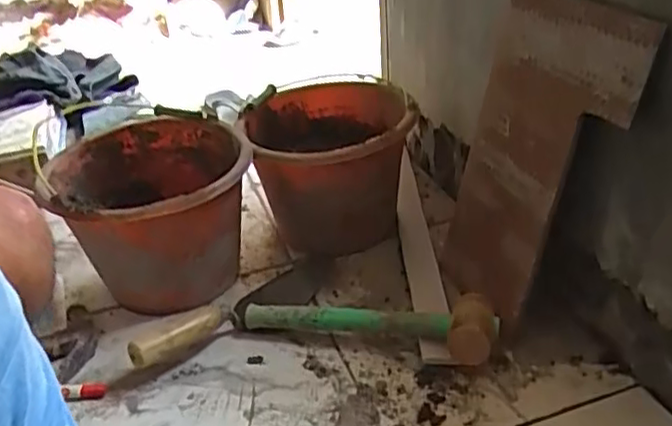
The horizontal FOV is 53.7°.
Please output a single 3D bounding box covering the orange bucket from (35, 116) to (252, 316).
[{"bbox_3d":[-0.245,0.001,0.976,0.246,0.197,0.320,-22,35,-26],"label":"orange bucket"}]

